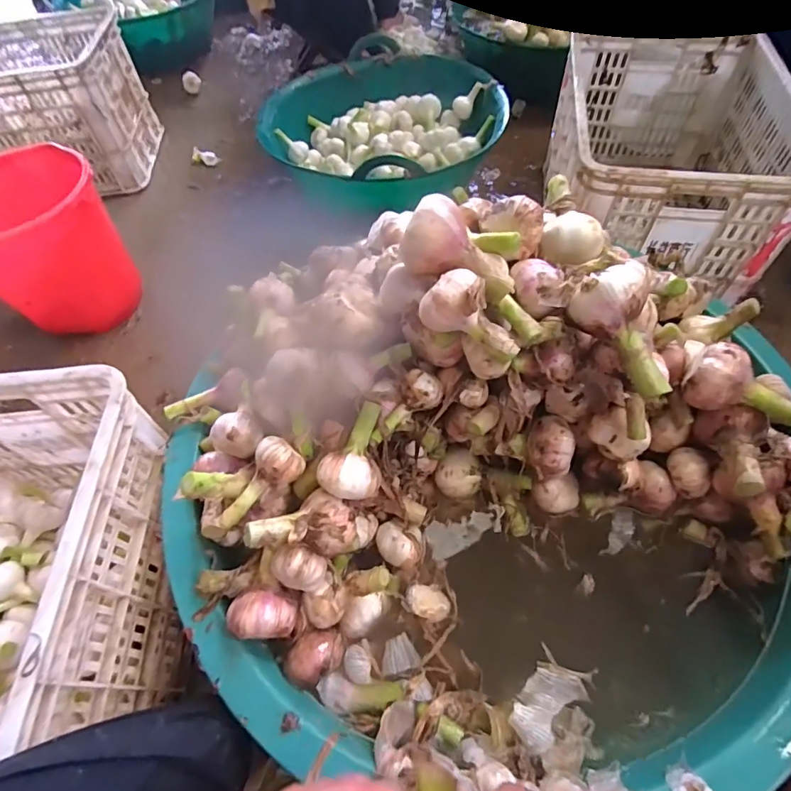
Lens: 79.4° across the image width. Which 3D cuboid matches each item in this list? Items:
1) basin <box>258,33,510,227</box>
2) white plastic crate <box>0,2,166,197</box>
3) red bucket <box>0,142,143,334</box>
[{"bbox_3d":[-0.027,-0.628,1.173,0.533,0.223,0.533,-1,58,2],"label":"basin"},{"bbox_3d":[-0.937,-0.718,1.204,0.549,0.269,0.413,-15,58,-6],"label":"white plastic crate"},{"bbox_3d":[-0.647,-0.283,0.901,0.277,0.235,0.257,-1,58,2],"label":"red bucket"}]

